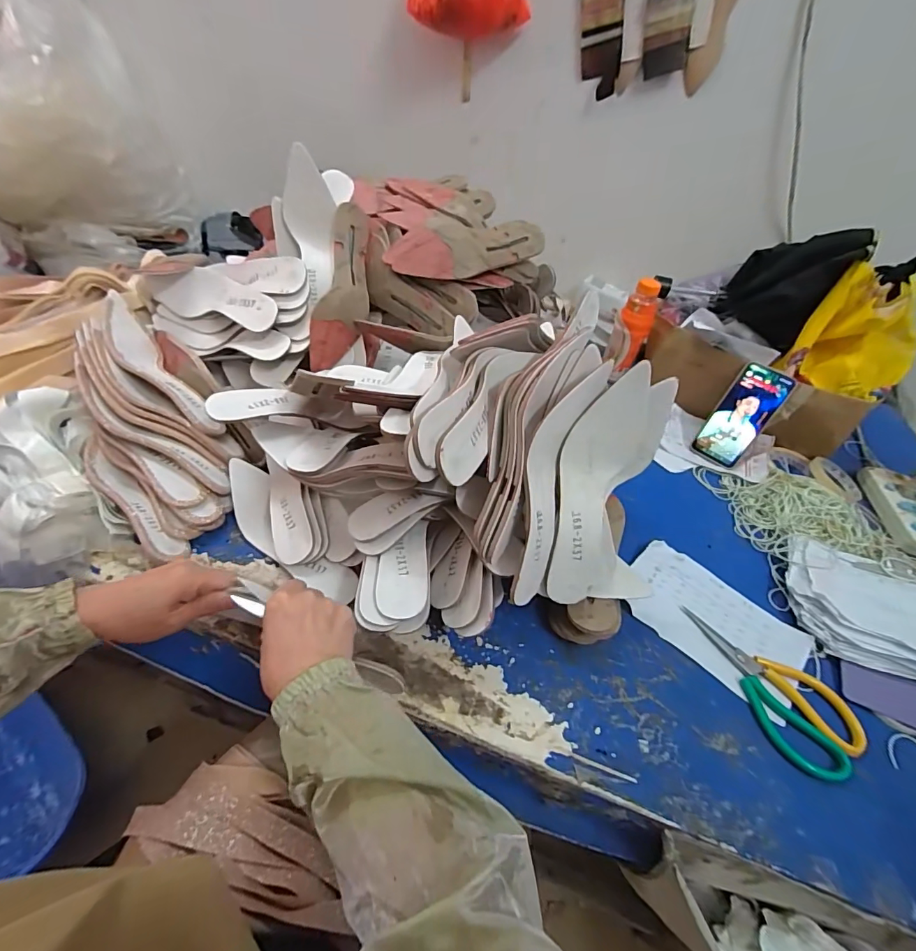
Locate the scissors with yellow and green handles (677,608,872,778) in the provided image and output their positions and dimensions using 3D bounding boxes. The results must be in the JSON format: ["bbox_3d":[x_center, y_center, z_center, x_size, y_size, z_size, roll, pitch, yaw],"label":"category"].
[{"bbox_3d":[0.343,0.218,0.478,0.104,0.010,0.184,-15,51,-20],"label":"scissors with yellow and green handles"}]

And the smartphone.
[{"bbox_3d":[0.465,-0.099,0.721,0.076,0.163,0.015,37,20,25],"label":"smartphone"}]

